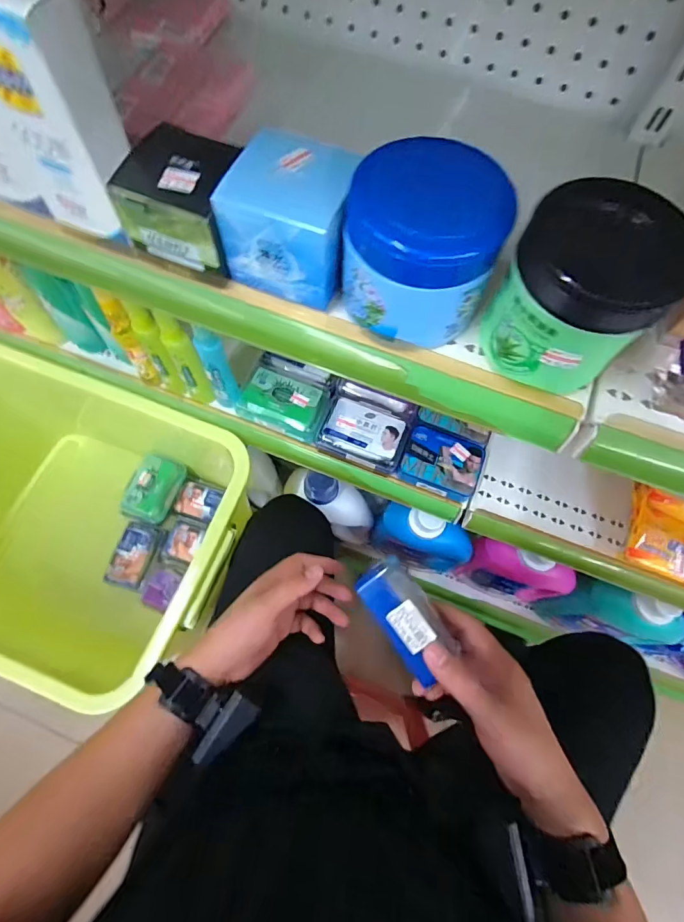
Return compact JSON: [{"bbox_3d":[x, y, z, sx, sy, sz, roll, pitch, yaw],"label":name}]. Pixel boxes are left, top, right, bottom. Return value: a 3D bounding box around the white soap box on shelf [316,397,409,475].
[{"bbox_3d":[0.031,-0.038,0.571,0.108,0.031,0.081,21,71,5],"label":"white soap box on shelf"}]

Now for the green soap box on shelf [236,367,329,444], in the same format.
[{"bbox_3d":[-0.081,-0.076,0.579,0.114,0.033,0.071,18,70,4],"label":"green soap box on shelf"}]

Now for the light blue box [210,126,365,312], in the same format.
[{"bbox_3d":[-0.033,-0.171,0.303,0.081,0.070,0.076,19,71,5],"label":"light blue box"}]

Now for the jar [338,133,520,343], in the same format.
[{"bbox_3d":[0.053,-0.141,0.287,0.094,0.082,0.090,1,70,-2],"label":"jar"}]

